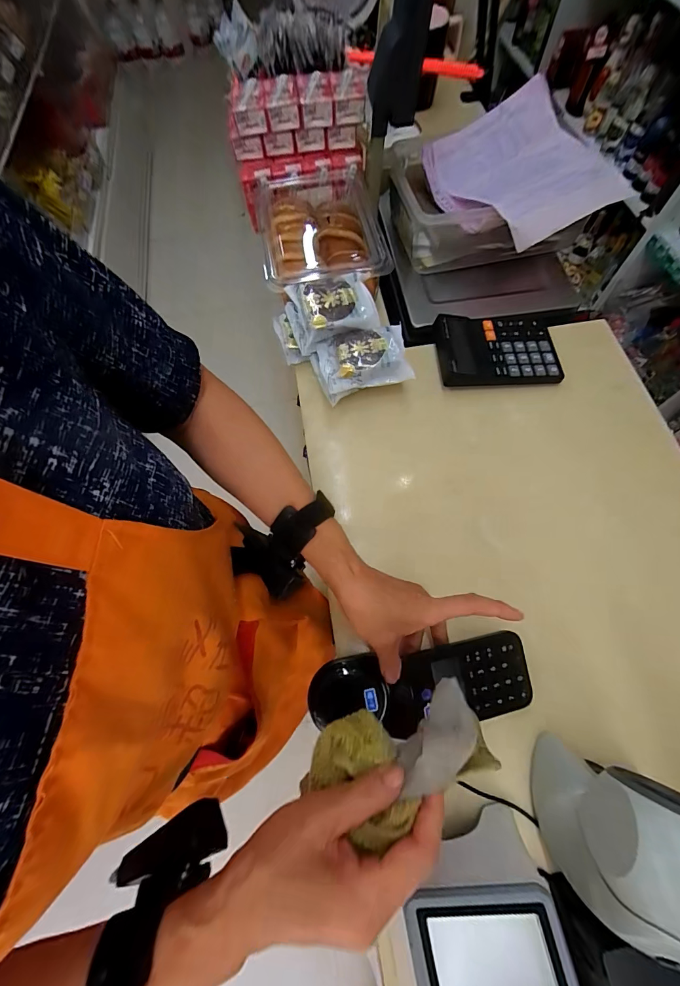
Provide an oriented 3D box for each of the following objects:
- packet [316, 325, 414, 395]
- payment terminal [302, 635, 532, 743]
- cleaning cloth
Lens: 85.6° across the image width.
[{"bbox_3d":[0.031,-0.183,0.503,0.116,0.032,0.078,-9,67,-2],"label":"packet"},{"bbox_3d":[0.079,0.192,0.362,0.218,0.032,0.071,-9,67,1],"label":"payment terminal"},{"bbox_3d":[0.039,0.178,0.250,0.119,0.052,0.061,-19,68,-6],"label":"cleaning cloth"}]

